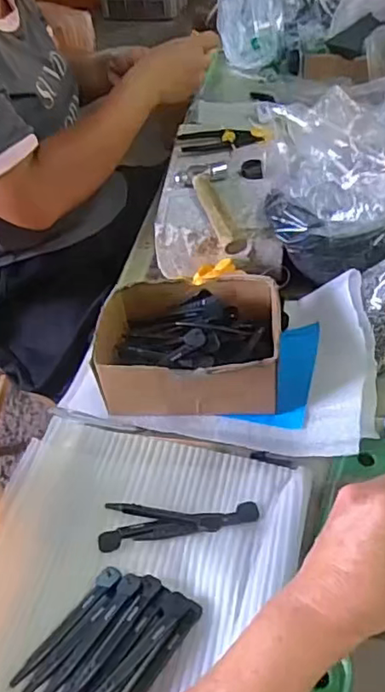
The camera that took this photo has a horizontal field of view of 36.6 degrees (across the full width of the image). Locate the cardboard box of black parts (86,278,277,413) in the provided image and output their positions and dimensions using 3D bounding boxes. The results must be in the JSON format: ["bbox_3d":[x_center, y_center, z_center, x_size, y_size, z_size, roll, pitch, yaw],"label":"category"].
[{"bbox_3d":[-0.001,0.001,0.557,0.164,0.079,0.137,4,45,8],"label":"cardboard box of black parts"}]

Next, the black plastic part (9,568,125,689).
[{"bbox_3d":[-0.089,0.197,0.415,0.017,0.008,0.098,29,53,29],"label":"black plastic part"}]

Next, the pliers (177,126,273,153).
[{"bbox_3d":[0.042,-0.260,0.733,0.114,0.015,0.041,-3,45,1],"label":"pliers"}]

